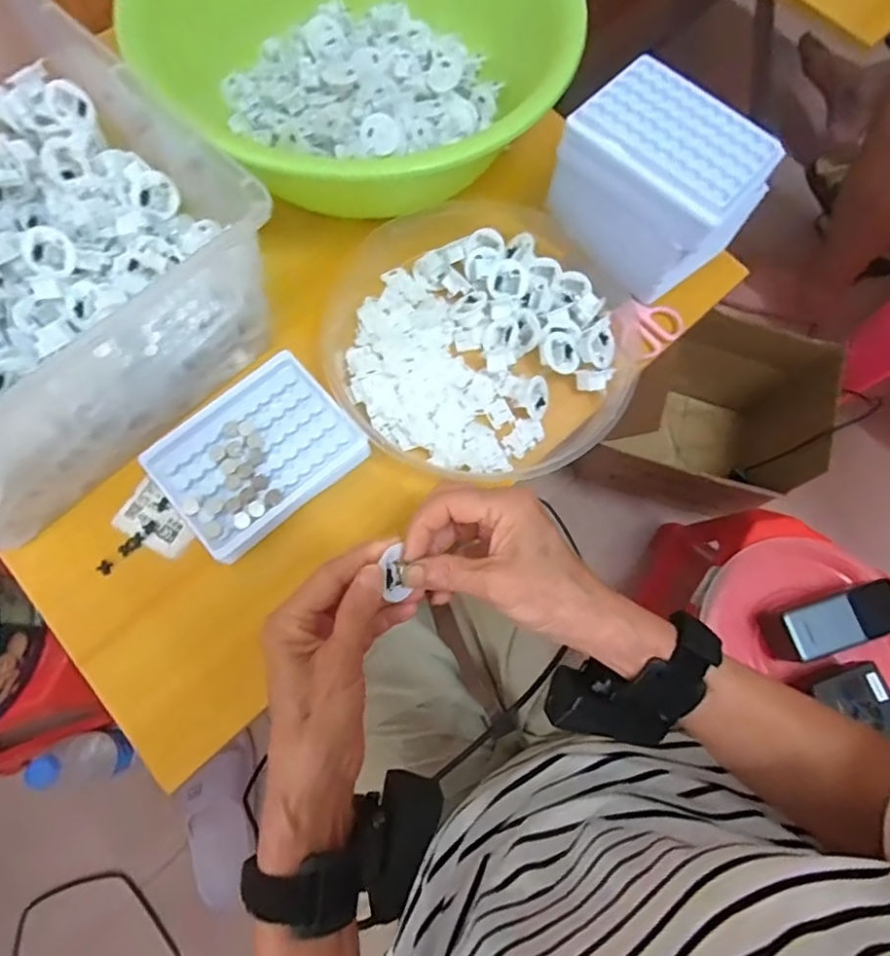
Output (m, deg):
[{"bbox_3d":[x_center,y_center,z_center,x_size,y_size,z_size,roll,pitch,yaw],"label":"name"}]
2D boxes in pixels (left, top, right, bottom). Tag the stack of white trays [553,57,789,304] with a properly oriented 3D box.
[{"bbox_3d":[0.165,-0.225,0.449,0.134,0.099,0.094,44,76,11],"label":"stack of white trays"}]

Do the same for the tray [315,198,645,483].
[{"bbox_3d":[0.026,-0.116,0.461,0.242,0.048,0.234,0,72,-1],"label":"tray"}]

